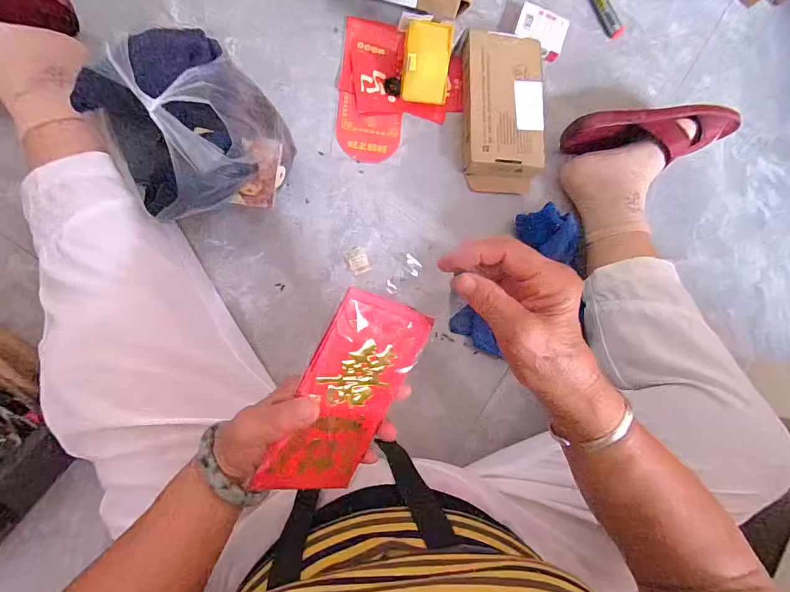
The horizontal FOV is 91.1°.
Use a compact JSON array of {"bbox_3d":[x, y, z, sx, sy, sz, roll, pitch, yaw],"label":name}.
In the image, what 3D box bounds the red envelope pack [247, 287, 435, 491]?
[{"bbox_3d":[-0.036,0.081,0.302,0.088,0.005,0.166,21,99,-39],"label":"red envelope pack"}]

